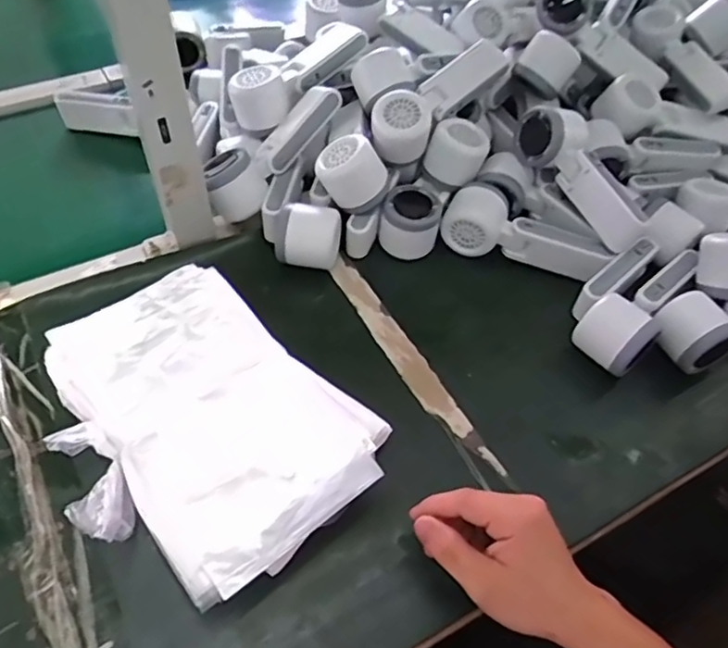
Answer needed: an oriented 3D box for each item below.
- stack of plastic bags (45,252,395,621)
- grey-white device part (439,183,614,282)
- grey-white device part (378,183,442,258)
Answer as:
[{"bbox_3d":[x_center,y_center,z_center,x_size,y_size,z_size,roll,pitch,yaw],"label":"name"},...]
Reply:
[{"bbox_3d":[-0.121,0.078,0.463,0.238,0.074,0.186,35,58,22],"label":"stack of plastic bags"},{"bbox_3d":[0.157,-0.088,0.603,0.158,0.051,0.060,17,53,10],"label":"grey-white device part"},{"bbox_3d":[0.047,-0.104,0.615,0.057,0.050,0.056,8,52,3],"label":"grey-white device part"}]

